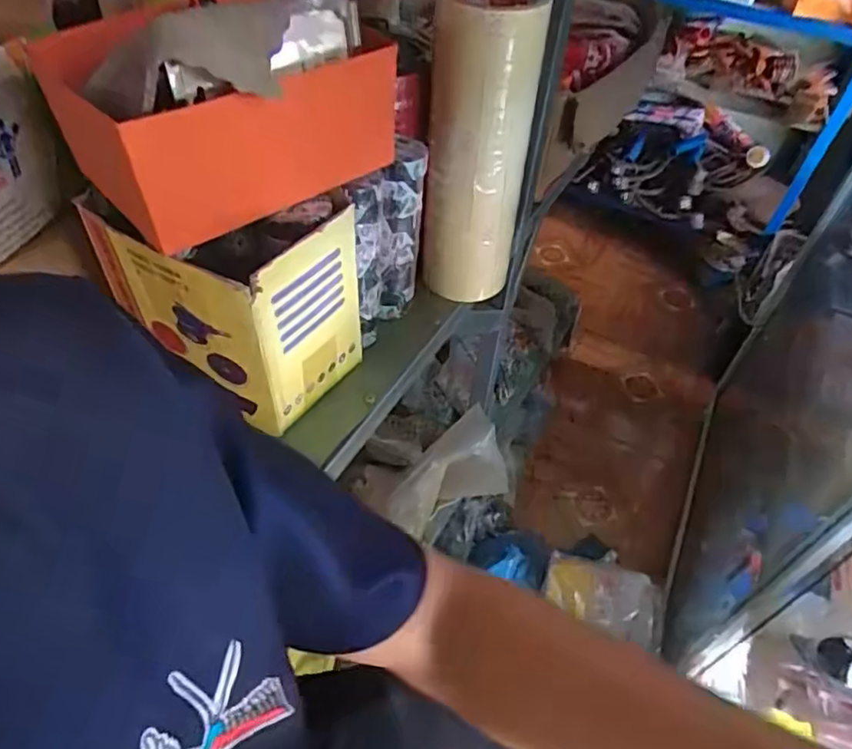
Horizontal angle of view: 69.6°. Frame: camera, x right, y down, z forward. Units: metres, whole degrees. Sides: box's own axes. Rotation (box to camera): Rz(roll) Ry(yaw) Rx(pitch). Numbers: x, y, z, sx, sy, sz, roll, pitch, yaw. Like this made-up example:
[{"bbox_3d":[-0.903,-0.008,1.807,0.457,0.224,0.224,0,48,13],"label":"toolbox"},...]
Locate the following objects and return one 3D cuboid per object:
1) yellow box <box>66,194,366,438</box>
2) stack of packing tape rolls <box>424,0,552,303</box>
[{"bbox_3d":[-0.153,-0.070,0.527,0.144,0.169,0.134,27,52,18],"label":"yellow box"},{"bbox_3d":[0.051,-0.212,0.606,0.095,0.280,0.110,5,48,0],"label":"stack of packing tape rolls"}]

